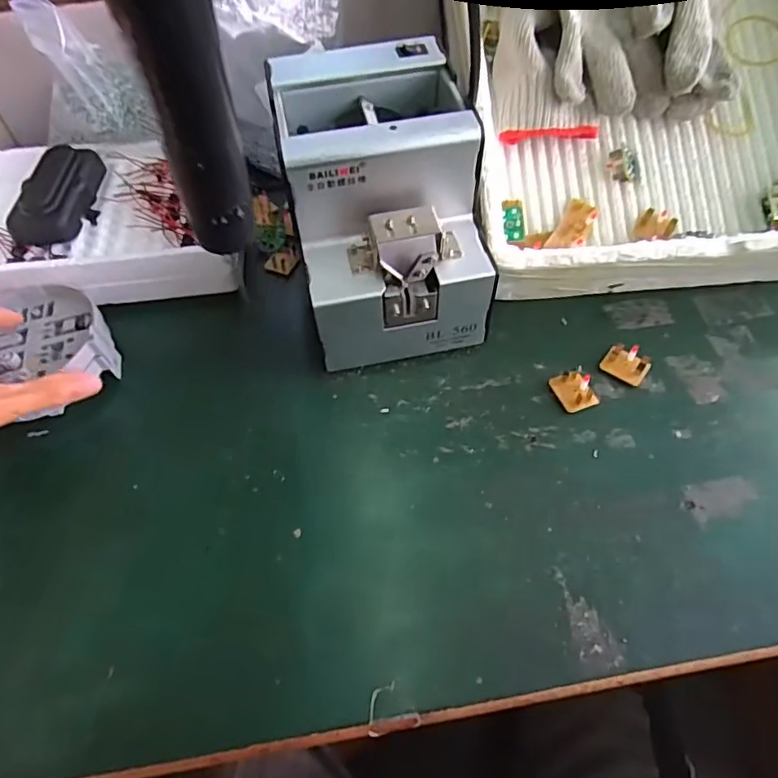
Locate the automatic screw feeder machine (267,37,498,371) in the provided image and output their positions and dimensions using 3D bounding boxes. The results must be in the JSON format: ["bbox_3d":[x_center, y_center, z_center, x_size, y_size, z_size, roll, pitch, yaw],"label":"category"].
[{"bbox_3d":[-0.004,-0.126,0.394,0.124,0.147,0.182,-9,57,-3],"label":"automatic screw feeder machine"}]

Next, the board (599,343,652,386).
[{"bbox_3d":[0.175,-0.020,0.395,0.030,0.011,0.023,34,67,21],"label":"board"}]

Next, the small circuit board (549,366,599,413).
[{"bbox_3d":[0.133,0.000,0.386,0.025,0.008,0.030,-19,60,-7],"label":"small circuit board"}]

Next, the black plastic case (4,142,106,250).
[{"bbox_3d":[-0.272,-0.163,0.446,0.048,0.027,0.098,-1,60,3],"label":"black plastic case"}]

